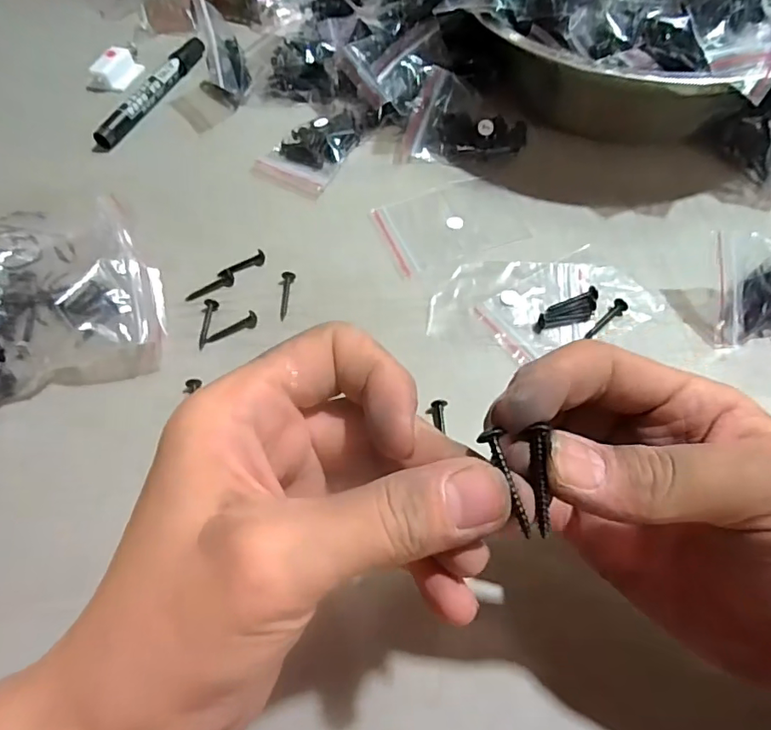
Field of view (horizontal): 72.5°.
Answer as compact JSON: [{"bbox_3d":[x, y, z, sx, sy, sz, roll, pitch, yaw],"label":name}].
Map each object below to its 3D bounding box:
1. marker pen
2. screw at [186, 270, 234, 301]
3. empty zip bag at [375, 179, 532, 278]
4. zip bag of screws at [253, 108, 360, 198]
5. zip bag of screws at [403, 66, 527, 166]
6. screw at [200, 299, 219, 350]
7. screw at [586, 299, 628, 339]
[{"bbox_3d":[-0.180,-0.213,0.409,0.013,0.015,0.131,19,62,13],"label":"marker pen"},{"bbox_3d":[-0.103,-0.046,0.310,0.030,0.004,0.008,-35,63,-17],"label":"screw"},{"bbox_3d":[0.042,-0.091,0.333,0.087,0.004,0.061,-19,60,-9],"label":"empty zip bag"},{"bbox_3d":[-0.054,-0.154,0.367,0.054,0.015,0.076,22,62,15],"label":"zip bag of screws"},{"bbox_3d":[0.056,-0.167,0.359,0.081,0.033,0.052,8,60,8],"label":"zip bag of screws"},{"bbox_3d":[-0.100,-0.024,0.296,0.008,0.004,0.032,-4,59,0],"label":"screw"},{"bbox_3d":[0.120,-0.025,0.286,0.031,0.006,0.007,-39,65,-19],"label":"screw"}]

